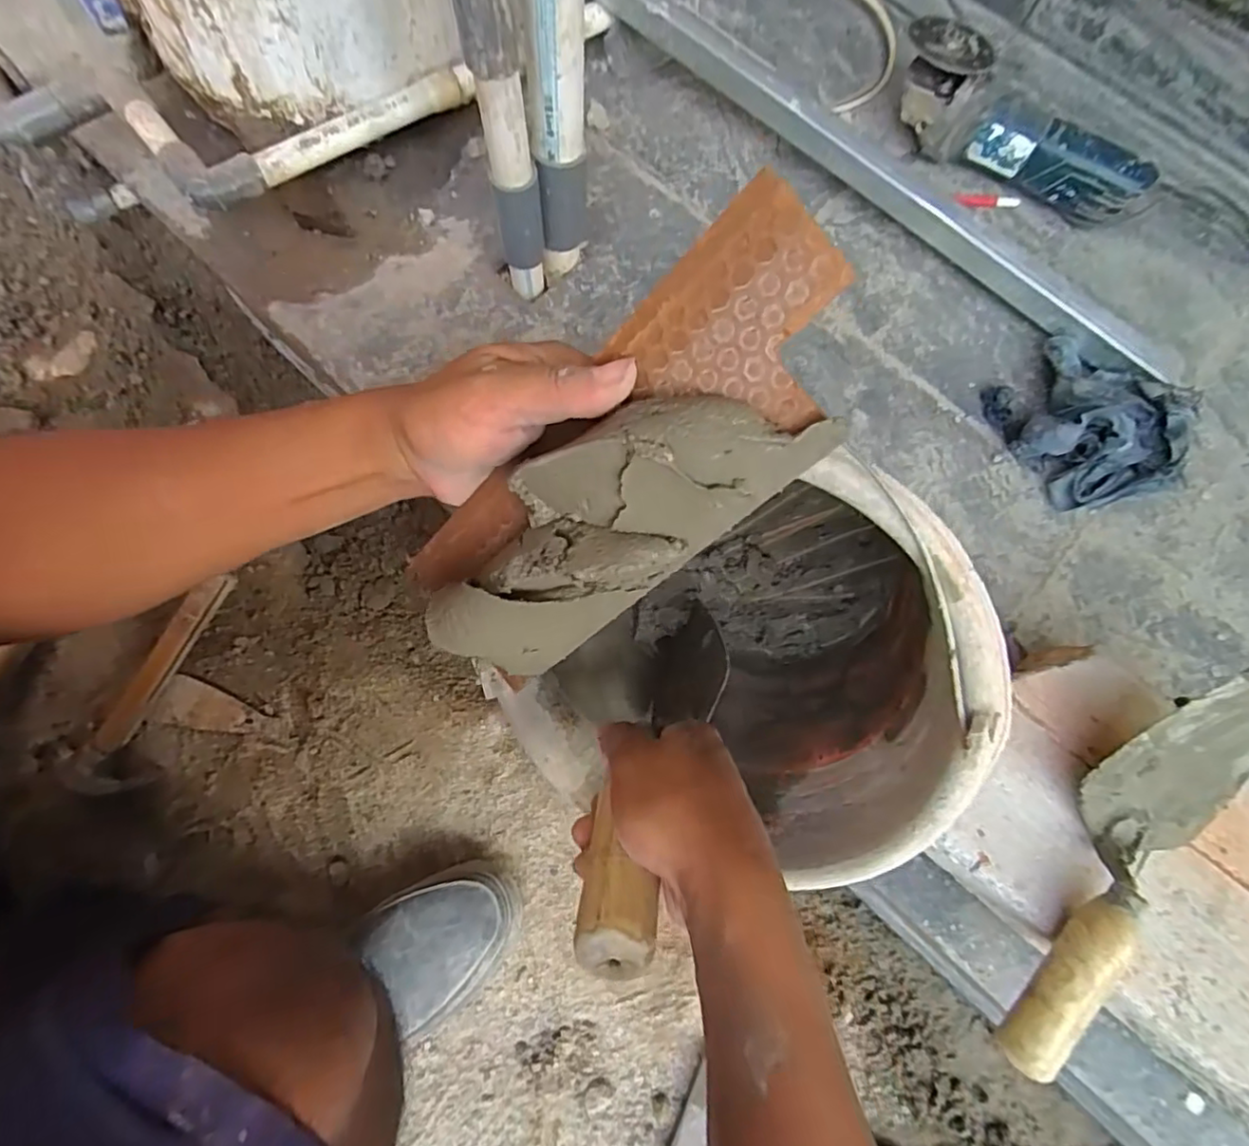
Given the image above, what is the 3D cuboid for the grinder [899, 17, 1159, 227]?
[{"bbox_3d":[0.400,-0.445,0.633,0.281,0.090,0.081,39,77,8],"label":"grinder"}]

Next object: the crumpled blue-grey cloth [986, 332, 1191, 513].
[{"bbox_3d":[0.443,-0.147,0.573,0.140,0.067,0.168,-34,79,-11],"label":"crumpled blue-grey cloth"}]

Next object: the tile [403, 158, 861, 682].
[{"bbox_3d":[-0.012,-0.035,0.256,0.235,0.047,0.092,-42,78,26],"label":"tile"}]

